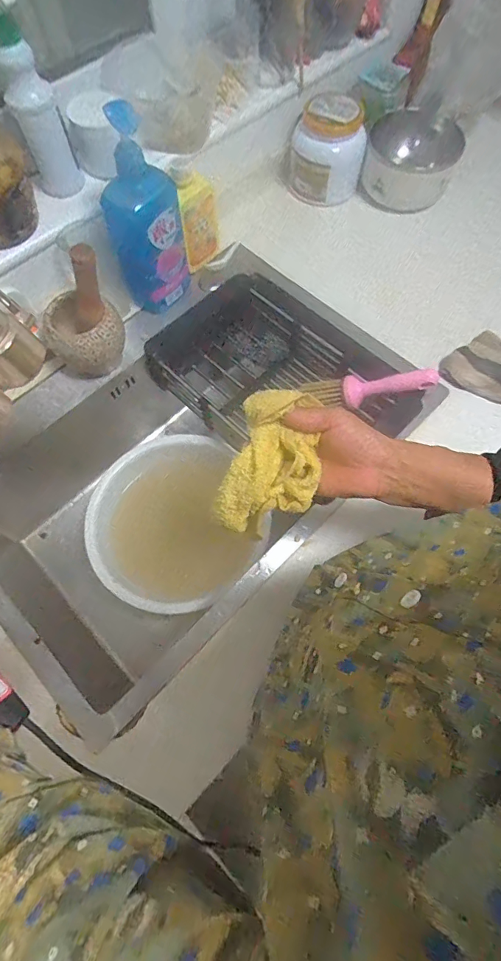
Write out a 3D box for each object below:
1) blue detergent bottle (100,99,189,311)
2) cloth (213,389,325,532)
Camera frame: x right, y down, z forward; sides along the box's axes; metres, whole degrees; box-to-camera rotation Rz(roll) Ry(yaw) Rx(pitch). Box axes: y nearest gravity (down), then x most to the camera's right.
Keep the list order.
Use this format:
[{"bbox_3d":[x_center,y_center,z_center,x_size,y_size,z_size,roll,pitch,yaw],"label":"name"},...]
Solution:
[{"bbox_3d":[-0.146,-0.356,0.613,0.066,0.218,0.092,27,71,13],"label":"blue detergent bottle"},{"bbox_3d":[0.023,-0.015,0.397,0.079,0.084,0.116,22,70,11],"label":"cloth"}]

